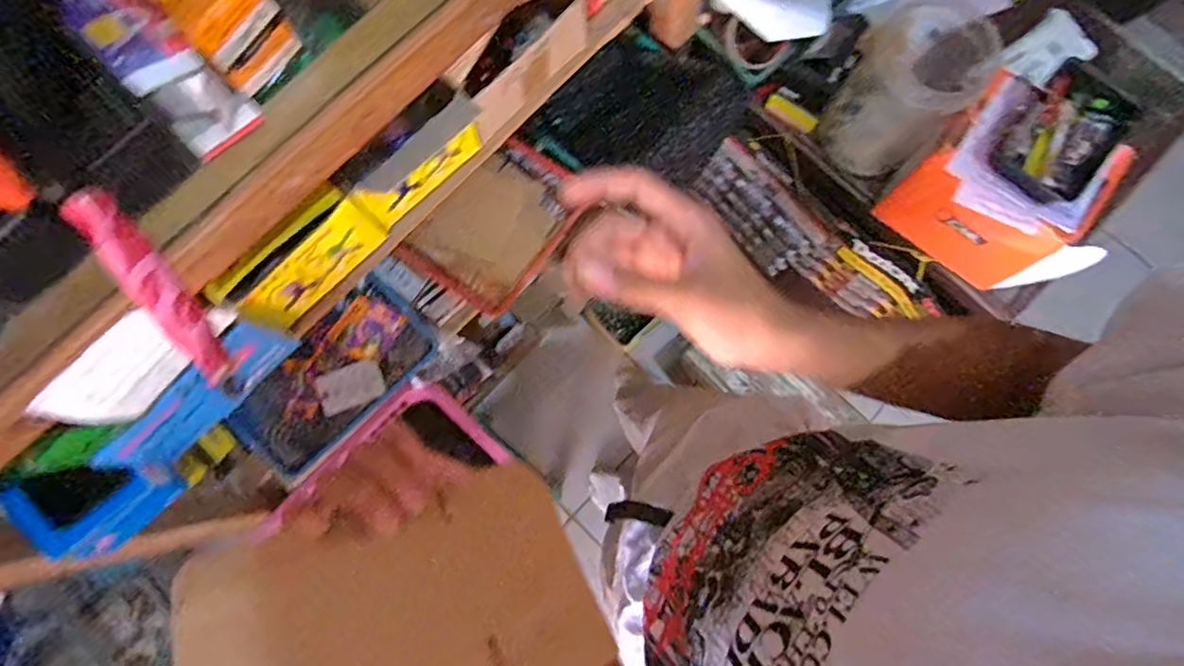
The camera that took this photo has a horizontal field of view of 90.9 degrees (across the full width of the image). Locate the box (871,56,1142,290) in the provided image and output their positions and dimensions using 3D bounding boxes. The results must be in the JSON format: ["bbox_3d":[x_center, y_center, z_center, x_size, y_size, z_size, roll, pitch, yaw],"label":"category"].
[{"bbox_3d":[0.579,-0.216,0.791,0.222,0.161,0.241,41,82,7],"label":"box"}]

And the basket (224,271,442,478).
[{"bbox_3d":[-0.381,0.056,0.868,0.295,0.063,0.157,-43,83,-8],"label":"basket"}]

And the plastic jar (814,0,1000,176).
[{"bbox_3d":[0.419,-0.329,0.794,0.148,0.174,0.139,42,82,7],"label":"plastic jar"}]

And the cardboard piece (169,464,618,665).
[{"bbox_3d":[-0.084,0.128,0.268,0.171,0.009,0.108,-11,60,-30],"label":"cardboard piece"}]

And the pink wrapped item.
[{"bbox_3d":[-0.244,-0.027,0.325,0.023,0.018,0.123,-36,98,-7],"label":"pink wrapped item"}]

